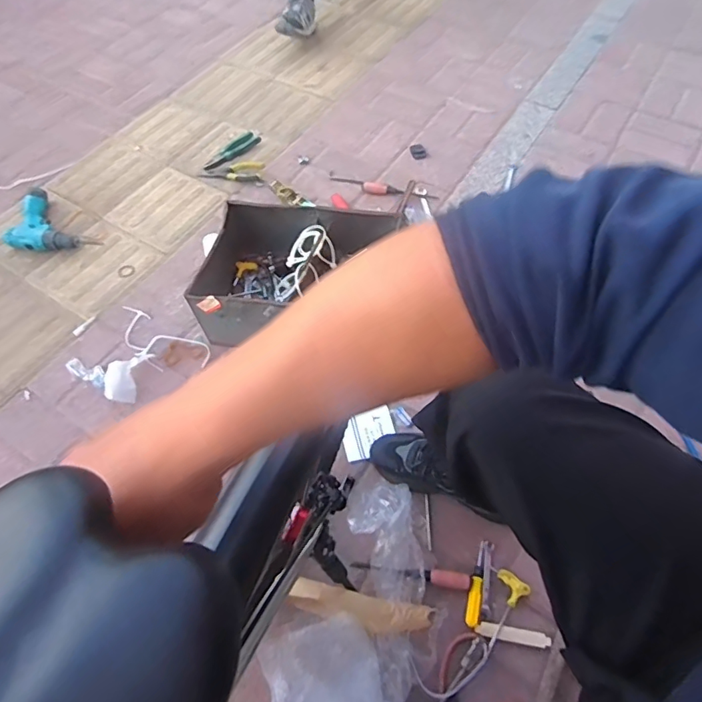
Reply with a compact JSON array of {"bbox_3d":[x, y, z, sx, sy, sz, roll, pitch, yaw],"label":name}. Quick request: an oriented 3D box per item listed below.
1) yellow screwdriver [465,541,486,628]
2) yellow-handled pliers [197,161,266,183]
[{"bbox_3d":[0.216,0.398,0.841,0.023,0.022,0.135,14,62,8],"label":"yellow screwdriver"},{"bbox_3d":[-0.337,-0.513,1.385,0.178,0.023,0.094,4,62,3],"label":"yellow-handled pliers"}]

